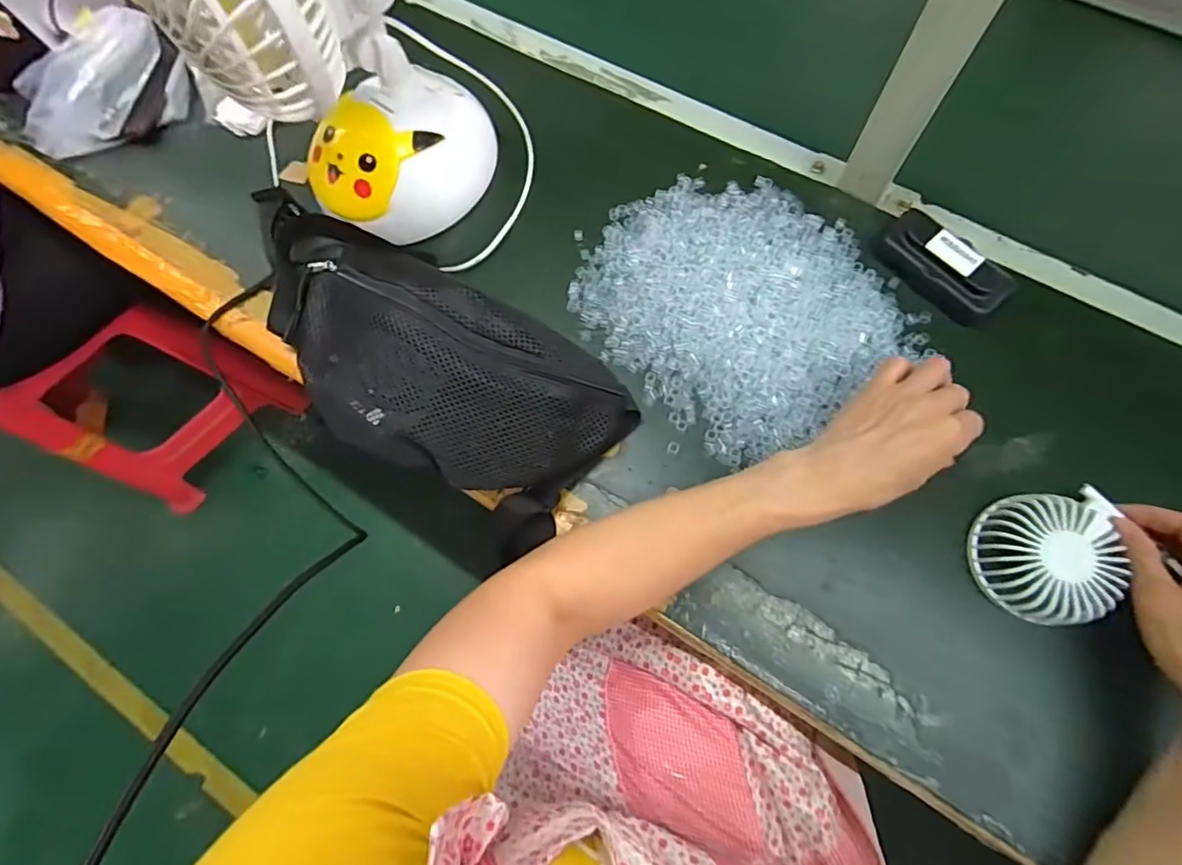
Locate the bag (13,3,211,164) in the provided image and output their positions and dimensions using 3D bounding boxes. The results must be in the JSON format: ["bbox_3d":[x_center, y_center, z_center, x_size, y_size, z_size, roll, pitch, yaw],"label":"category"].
[{"bbox_3d":[-0.510,-0.359,0.578,0.167,0.073,0.077,-25,73,-5],"label":"bag"}]

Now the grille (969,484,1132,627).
[{"bbox_3d":[0.317,0.083,0.385,0.077,0.036,0.092,10,71,4],"label":"grille"}]

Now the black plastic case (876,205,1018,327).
[{"bbox_3d":[0.294,-0.140,0.461,0.105,0.027,0.059,41,78,14],"label":"black plastic case"}]

